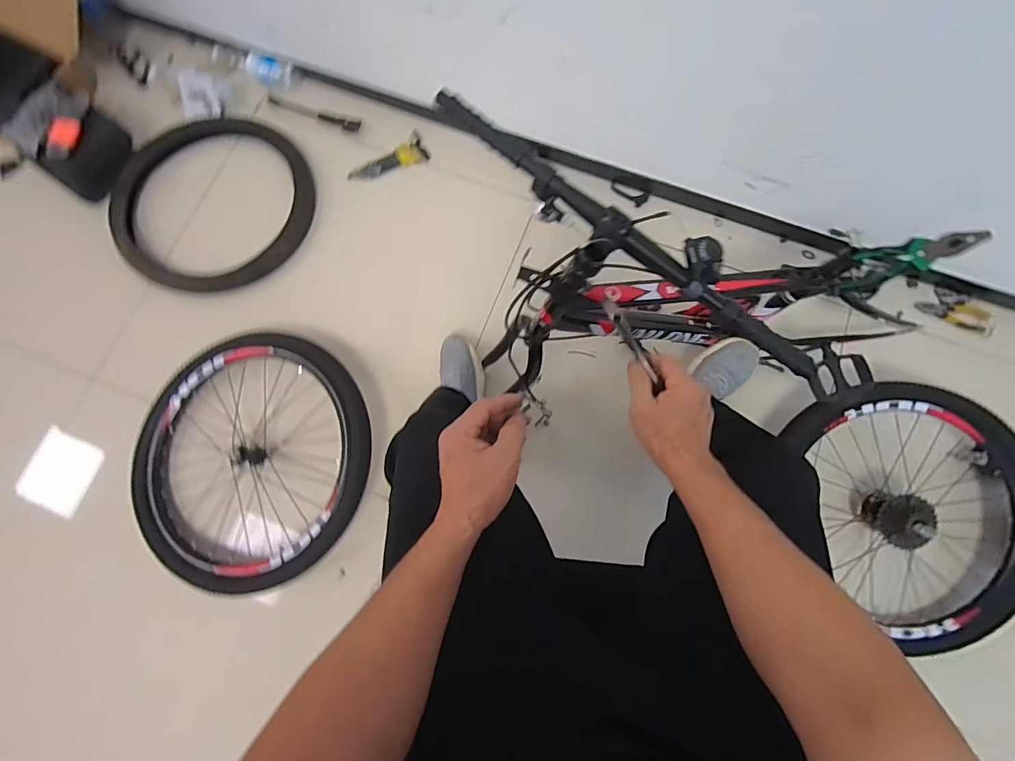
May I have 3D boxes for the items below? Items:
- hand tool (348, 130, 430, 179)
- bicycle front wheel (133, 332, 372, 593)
[{"bbox_3d":[-0.302,-0.561,1.199,0.207,0.021,0.085,-35,79,-8],"label":"hand tool"},{"bbox_3d":[-0.536,0.159,1.003,0.492,0.082,0.520,0,76,0],"label":"bicycle front wheel"}]

